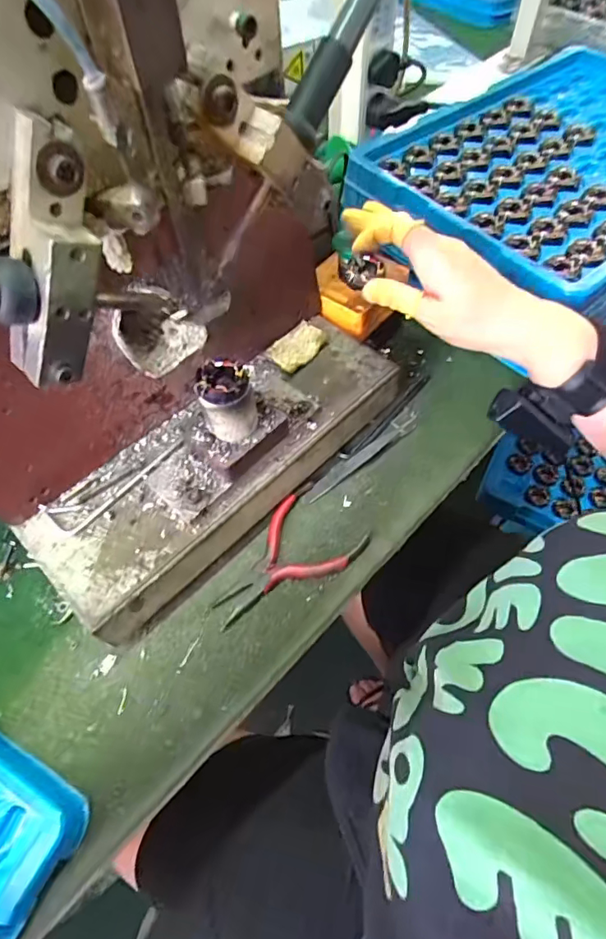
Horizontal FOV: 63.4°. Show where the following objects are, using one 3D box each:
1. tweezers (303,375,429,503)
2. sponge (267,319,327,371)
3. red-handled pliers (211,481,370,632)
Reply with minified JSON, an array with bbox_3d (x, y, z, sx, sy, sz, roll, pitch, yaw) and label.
[{"bbox_3d":[0.062,-0.024,0.418,0.028,0.008,0.160,39,68,23],"label":"tweezers"},{"bbox_3d":[-0.004,-0.103,0.407,0.049,0.006,0.032,-41,65,-20],"label":"sponge"},{"bbox_3d":[-0.017,0.068,0.364,0.119,0.011,0.069,-37,62,-19],"label":"red-handled pliers"}]

